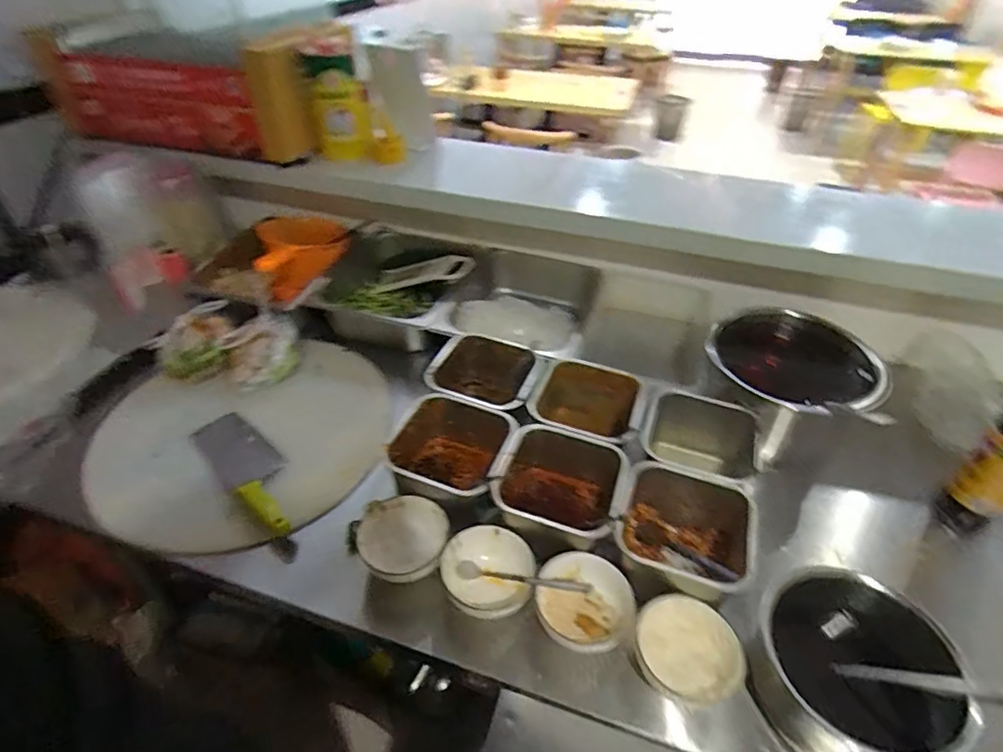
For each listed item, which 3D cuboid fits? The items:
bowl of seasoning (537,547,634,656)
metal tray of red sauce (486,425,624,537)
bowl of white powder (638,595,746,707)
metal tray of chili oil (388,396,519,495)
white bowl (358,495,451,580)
[{"bbox_3d":[0.099,0.274,0.656,0.113,0.047,0.113,4,41,3],"label":"bowl of seasoning"},{"bbox_3d":[0.077,0.169,0.754,0.162,0.123,0.165,12,42,12],"label":"metal tray of red sauce"},{"bbox_3d":[0.207,0.311,0.613,0.122,0.060,0.106,-12,43,-15],"label":"bowl of white powder"},{"bbox_3d":[-0.075,0.118,0.783,0.169,0.105,0.153,14,42,14],"label":"metal tray of chili oil"},{"bbox_3d":[-0.130,0.219,0.716,0.112,0.052,0.111,1,41,-1],"label":"white bowl"}]

